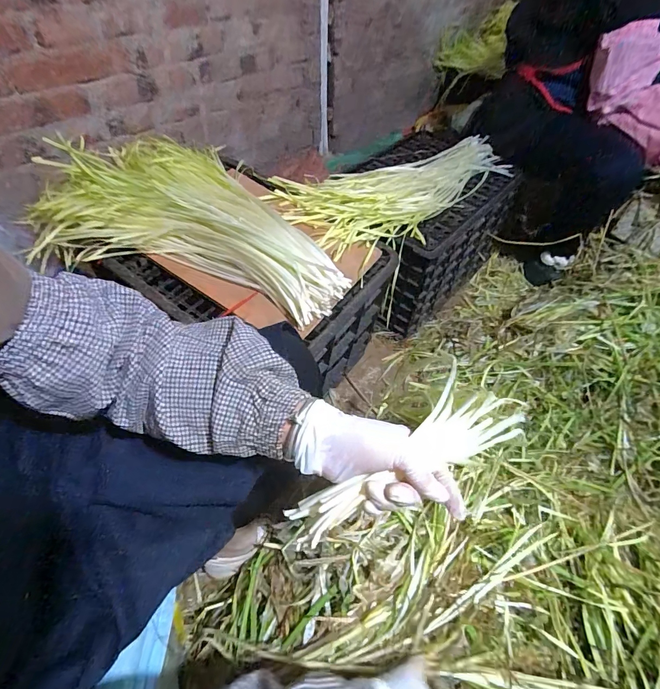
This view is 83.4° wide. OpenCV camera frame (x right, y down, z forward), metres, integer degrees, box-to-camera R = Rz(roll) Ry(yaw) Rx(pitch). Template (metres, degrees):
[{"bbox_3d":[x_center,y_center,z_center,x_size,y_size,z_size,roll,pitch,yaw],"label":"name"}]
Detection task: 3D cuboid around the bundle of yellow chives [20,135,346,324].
[{"bbox_3d":[-0.225,-0.241,0.660,0.567,0.090,0.318,16,54,10],"label":"bundle of yellow chives"}]

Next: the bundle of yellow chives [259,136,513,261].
[{"bbox_3d":[0.191,-0.358,0.839,0.655,0.073,0.241,-27,59,-21],"label":"bundle of yellow chives"}]

